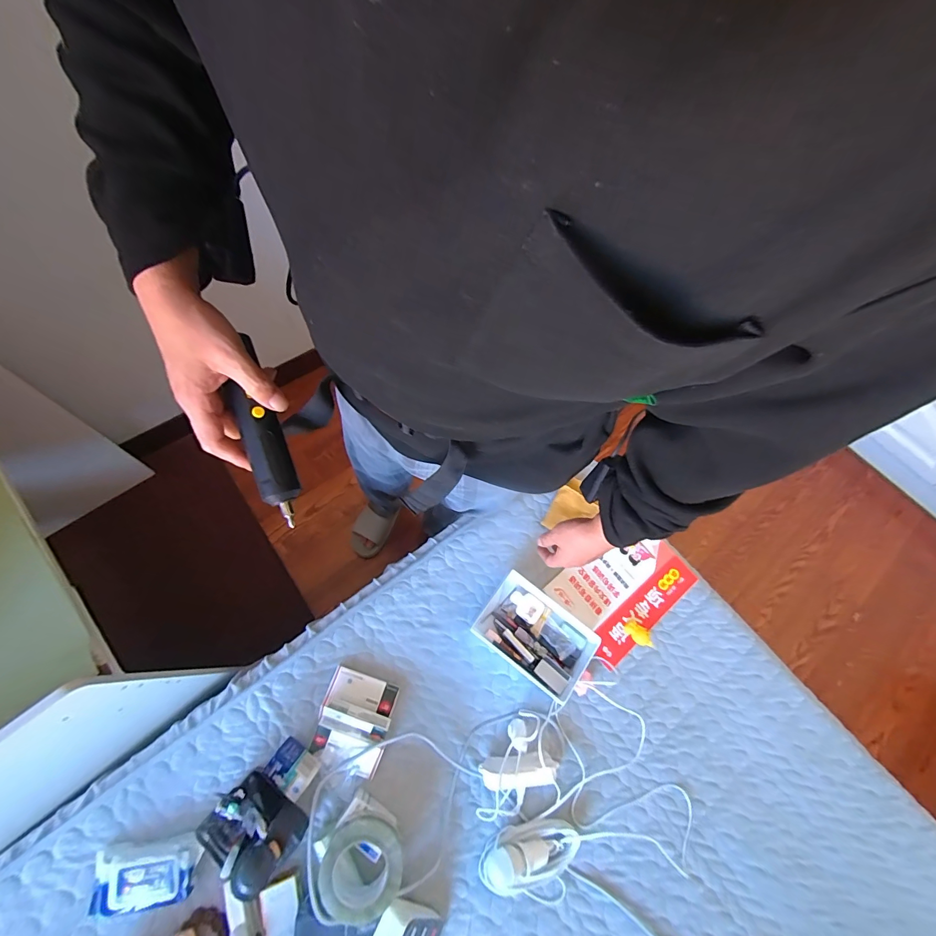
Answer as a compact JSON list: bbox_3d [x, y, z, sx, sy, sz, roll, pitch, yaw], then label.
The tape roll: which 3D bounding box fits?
[{"bbox_3d":[-0.162,0.614,0.625,0.118,0.037,0.123,2,64,-4],"label":"tape roll"}]

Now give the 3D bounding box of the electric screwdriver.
[{"bbox_3d":[-0.190,-0.029,0.376,0.039,0.029,0.165,-18,93,-11],"label":"electric screwdriver"}]

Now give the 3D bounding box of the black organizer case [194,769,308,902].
[{"bbox_3d":[-0.340,0.563,0.629,0.140,0.107,0.110,37,67,12],"label":"black organizer case"}]

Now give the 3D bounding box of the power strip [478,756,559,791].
[{"bbox_3d":[0.092,0.542,0.733,0.136,0.042,0.055,0,64,-5],"label":"power strip"}]

